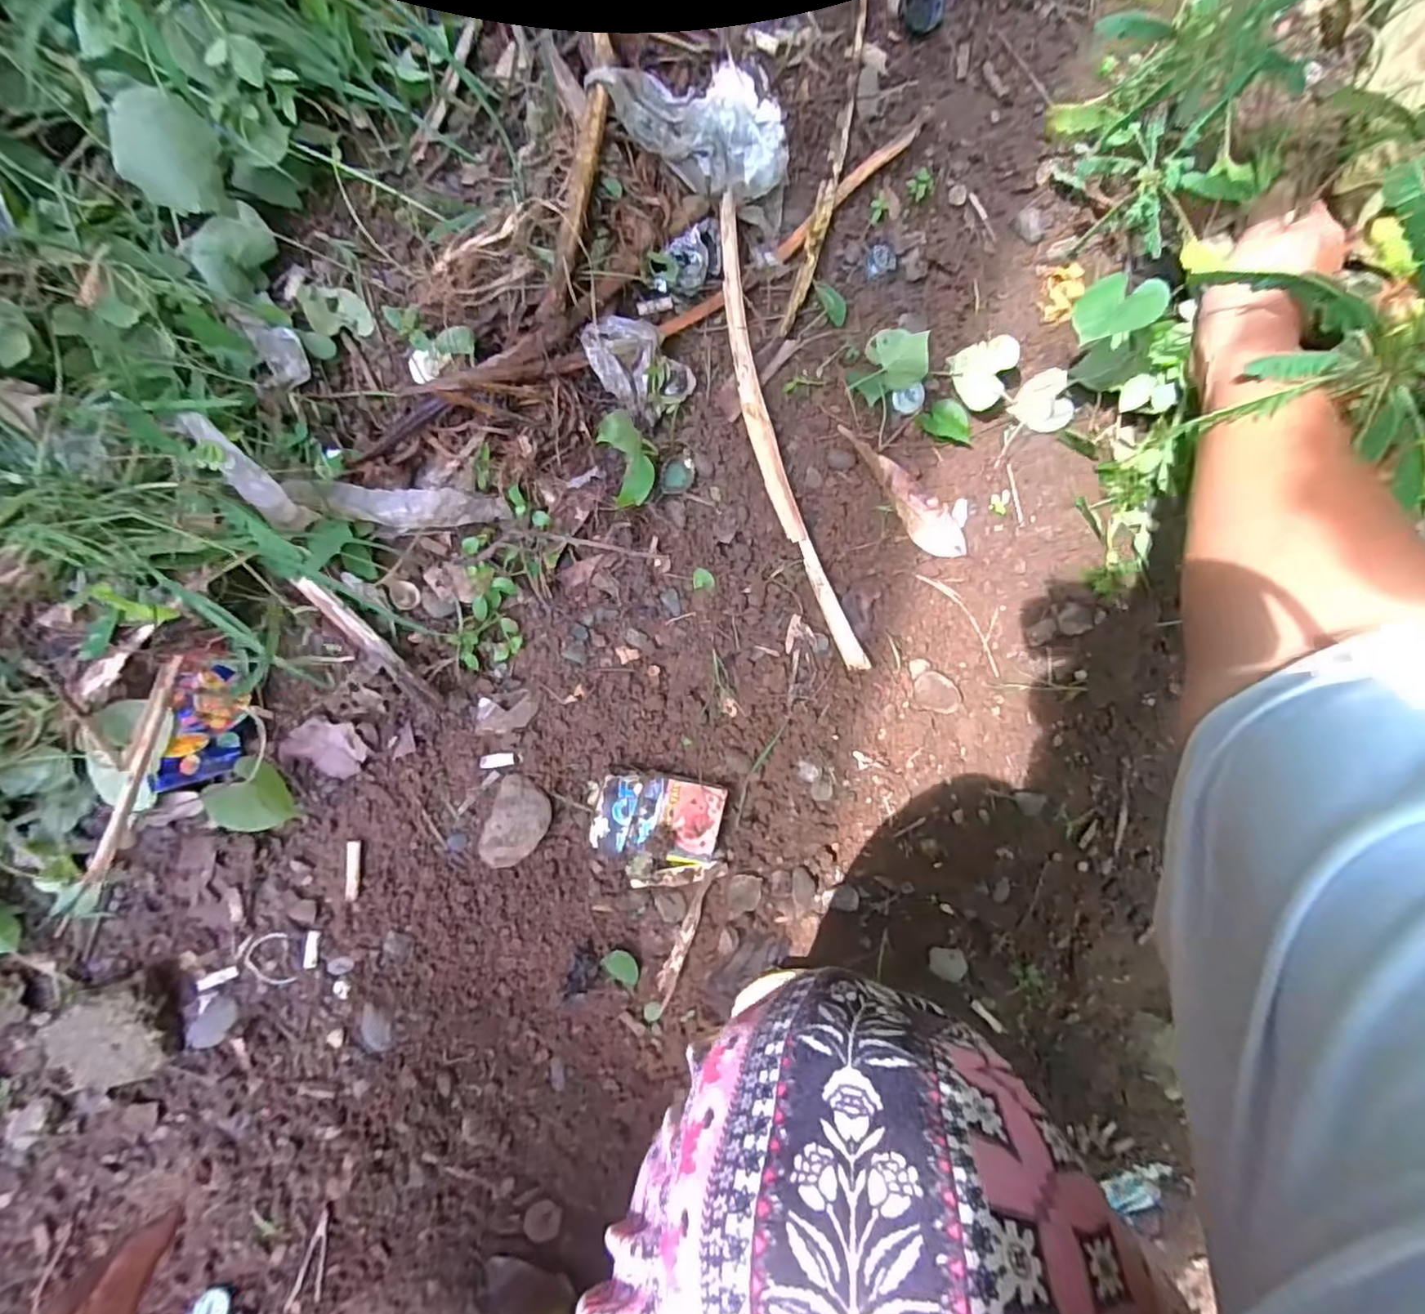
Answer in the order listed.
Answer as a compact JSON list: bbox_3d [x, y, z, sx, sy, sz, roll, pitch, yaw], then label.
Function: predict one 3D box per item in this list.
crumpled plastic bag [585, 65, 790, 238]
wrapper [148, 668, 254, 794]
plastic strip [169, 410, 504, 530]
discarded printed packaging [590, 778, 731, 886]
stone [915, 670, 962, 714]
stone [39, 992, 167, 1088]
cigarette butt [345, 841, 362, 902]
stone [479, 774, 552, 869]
[{"bbox_3d":[-0.007,-0.360,0.425,0.136,0.041,0.091,16,80,-11],"label":"crumpled plastic bag"},{"bbox_3d":[-0.320,0.045,0.396,0.016,0.044,0.074,13,100,31],"label":"wrapper"},{"bbox_3d":[-0.218,-0.101,0.394,0.168,0.031,0.049,3,93,-34],"label":"plastic strip"},{"bbox_3d":[-0.039,0.130,0.461,0.094,0.027,0.084,5,92,-8],"label":"discarded printed packaging"},{"bbox_3d":[0.180,0.028,0.488,0.043,0.015,0.030,10,92,-9],"label":"stone"},{"bbox_3d":[-0.388,0.249,0.408,0.058,0.034,0.067,-14,90,-3],"label":"stone"},{"bbox_3d":[-0.250,0.149,0.437,0.009,0.005,0.040,1,93,-8],"label":"cigarette butt"},{"bbox_3d":[-0.139,0.119,0.448,0.039,0.019,0.065,21,90,-9],"label":"stone"}]

